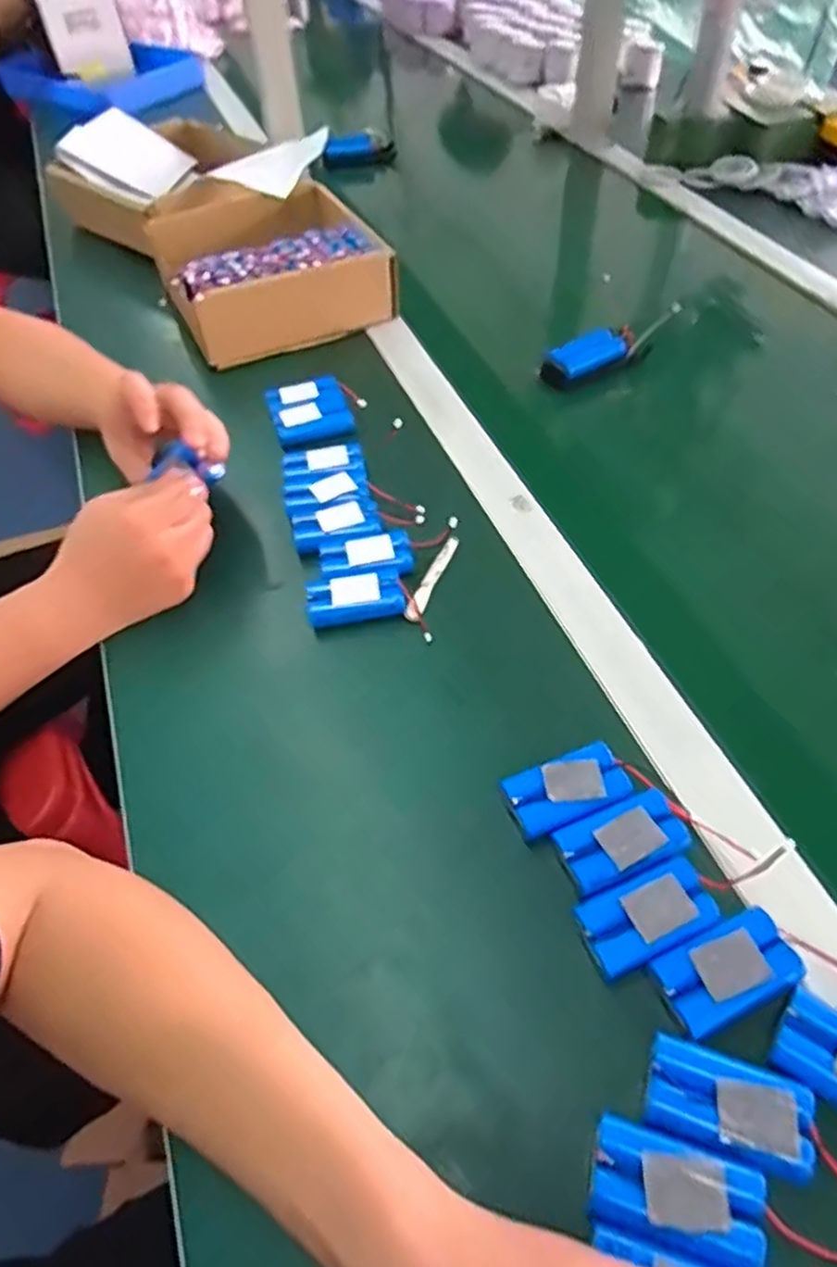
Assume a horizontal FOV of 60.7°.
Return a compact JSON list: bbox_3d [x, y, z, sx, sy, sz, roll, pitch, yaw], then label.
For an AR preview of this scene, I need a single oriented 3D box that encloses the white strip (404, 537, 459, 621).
[{"bbox_3d":[0.011,-0.041,0.516,0.011,0.007,0.086,16,54,16],"label":"white strip"}]

